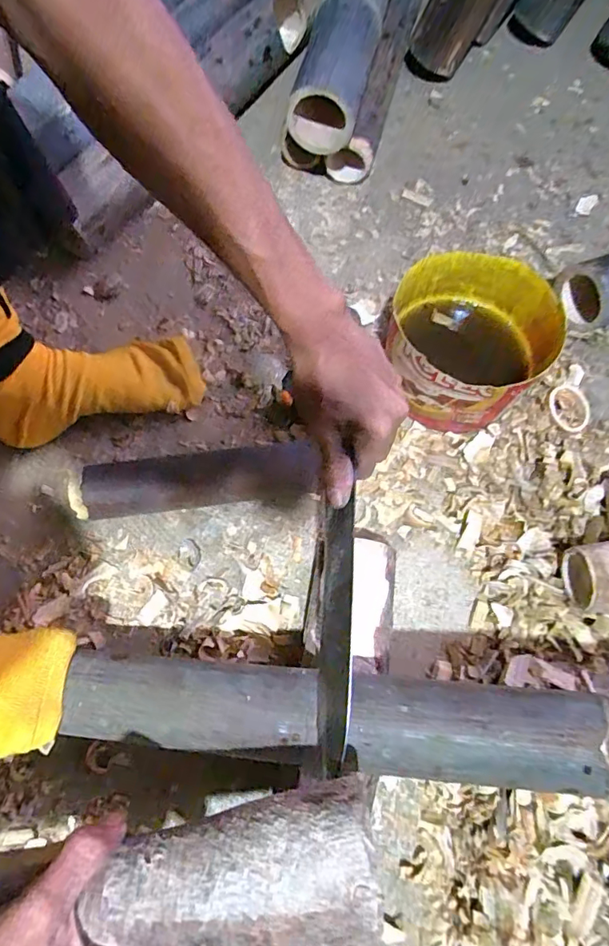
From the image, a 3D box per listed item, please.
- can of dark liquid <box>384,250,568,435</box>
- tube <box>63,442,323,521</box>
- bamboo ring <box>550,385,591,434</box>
[{"bbox_3d":[0.161,-0.123,0.494,0.150,0.092,0.143,0,69,1],"label":"can of dark liquid"},{"bbox_3d":[-0.098,0.009,0.477,0.223,0.050,0.048,-5,69,-1],"label":"tube"},{"bbox_3d":[0.270,-0.066,0.504,0.042,0.008,0.049,-11,70,-3],"label":"bamboo ring"}]

